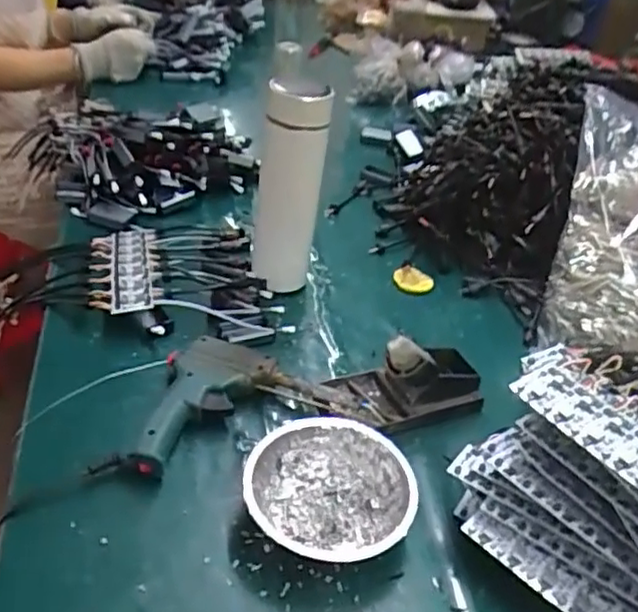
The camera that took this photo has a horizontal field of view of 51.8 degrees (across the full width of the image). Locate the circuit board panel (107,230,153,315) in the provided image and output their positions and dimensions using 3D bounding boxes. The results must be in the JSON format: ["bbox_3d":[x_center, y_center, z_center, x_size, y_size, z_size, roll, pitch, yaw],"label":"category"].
[{"bbox_3d":[-0.203,-0.043,0.707,0.044,0.016,0.152,-5,39,-15],"label":"circuit board panel"}]

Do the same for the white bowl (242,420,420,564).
[{"bbox_3d":[0.008,0.144,0.510,0.127,0.043,0.127,4,37,-3],"label":"white bowl"}]

